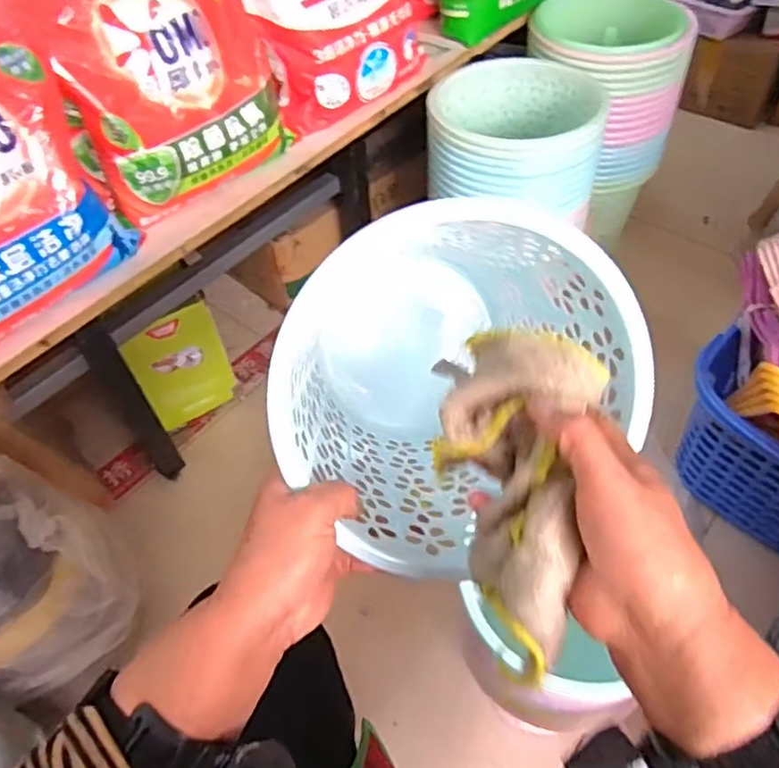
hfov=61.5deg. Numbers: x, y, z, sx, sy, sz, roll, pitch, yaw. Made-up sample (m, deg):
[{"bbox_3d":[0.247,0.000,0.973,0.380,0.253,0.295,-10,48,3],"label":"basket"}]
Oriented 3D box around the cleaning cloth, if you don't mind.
[{"bbox_3d":[0.069,0.049,0.337,0.087,0.049,0.184,2,59,6],"label":"cleaning cloth"}]

